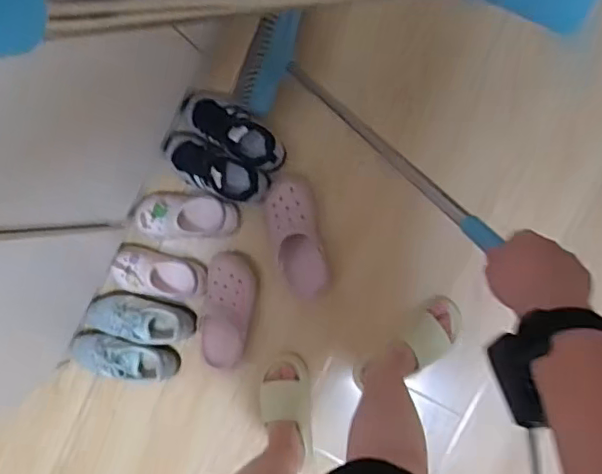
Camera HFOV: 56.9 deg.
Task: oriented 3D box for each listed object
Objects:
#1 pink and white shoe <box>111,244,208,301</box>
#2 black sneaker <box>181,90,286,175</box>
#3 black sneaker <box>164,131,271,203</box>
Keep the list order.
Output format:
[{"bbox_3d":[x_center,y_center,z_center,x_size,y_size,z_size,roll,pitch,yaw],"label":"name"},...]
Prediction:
[{"bbox_3d":[-0.297,0.080,1.181,0.202,0.064,0.098,10,96,7],"label":"pink and white shoe"},{"bbox_3d":[-0.135,-0.219,1.130,0.234,0.075,0.098,29,98,5],"label":"black sneaker"},{"bbox_3d":[-0.180,-0.135,1.126,0.225,0.067,0.089,29,98,5],"label":"black sneaker"}]

